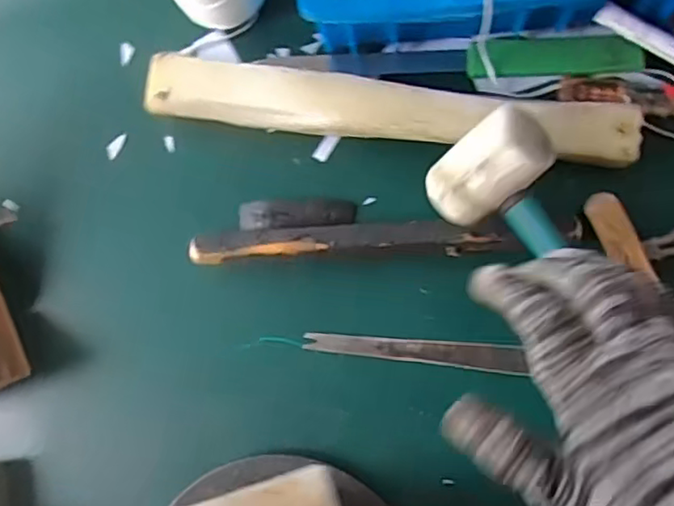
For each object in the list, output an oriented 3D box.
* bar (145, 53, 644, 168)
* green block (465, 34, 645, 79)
[{"bbox_3d":[0.034,-0.098,0.443,0.333,0.034,0.039,8,89,7],"label":"bar"},{"bbox_3d":[0.151,-0.138,0.440,0.117,0.015,0.025,0,88,6],"label":"green block"}]

